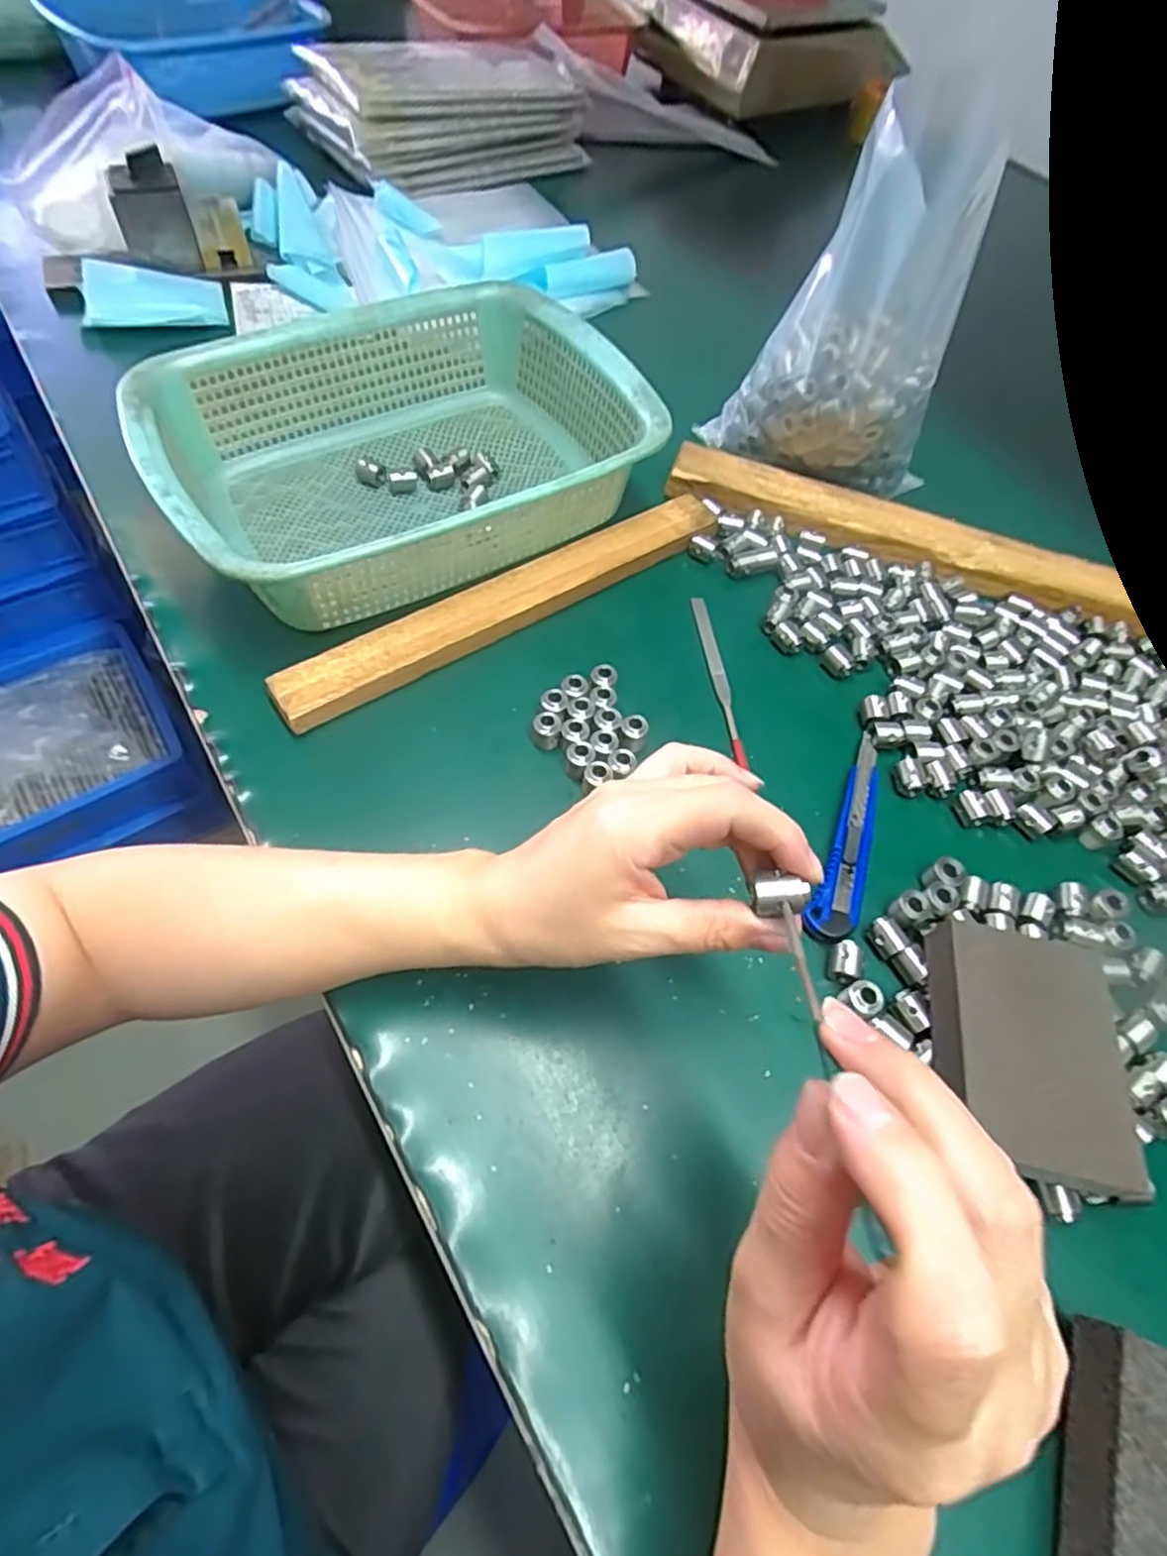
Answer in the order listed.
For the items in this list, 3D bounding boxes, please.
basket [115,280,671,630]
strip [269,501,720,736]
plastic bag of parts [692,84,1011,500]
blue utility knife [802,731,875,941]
[{"bbox_3d":[-0.115,-0.211,0.450,0.286,0.074,0.219,-28,66,-19],"label":"basket"},{"bbox_3d":[-0.042,-0.116,0.433,0.311,0.014,0.035,-31,67,-20],"label":"strip"},{"bbox_3d":[0.173,-0.282,0.442,0.159,0.202,0.060,19,61,6],"label":"plastic bag of parts"},{"bbox_3d":[0.145,0.030,0.367,0.024,0.006,0.128,25,61,10],"label":"blue utility knife"}]

